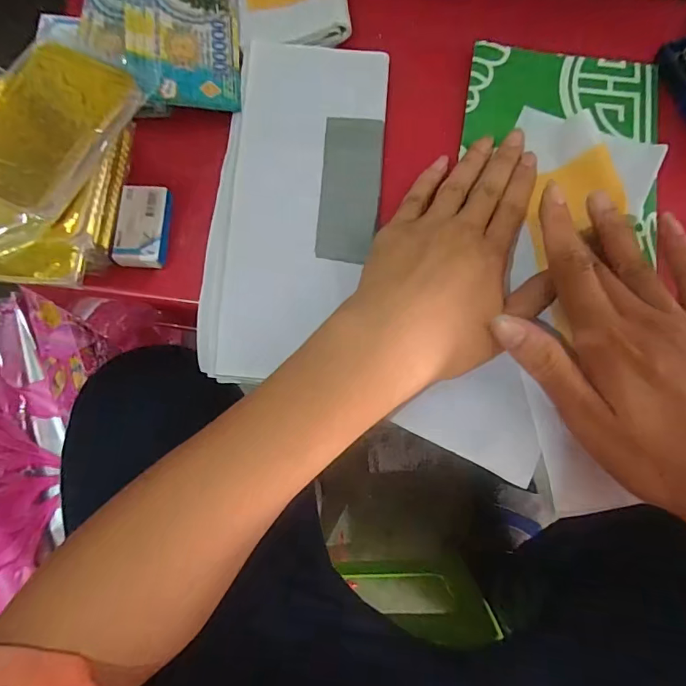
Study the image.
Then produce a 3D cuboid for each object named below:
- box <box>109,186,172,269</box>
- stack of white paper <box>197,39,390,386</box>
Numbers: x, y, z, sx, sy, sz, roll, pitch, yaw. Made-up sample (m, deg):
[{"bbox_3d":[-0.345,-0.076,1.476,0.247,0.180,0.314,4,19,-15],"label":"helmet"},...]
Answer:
[{"bbox_3d":[-0.129,-0.075,0.292,0.031,0.009,0.053,3,78,2],"label":"box"},{"bbox_3d":[-0.030,-0.093,0.299,0.103,0.009,0.237,6,78,2],"label":"stack of white paper"}]

